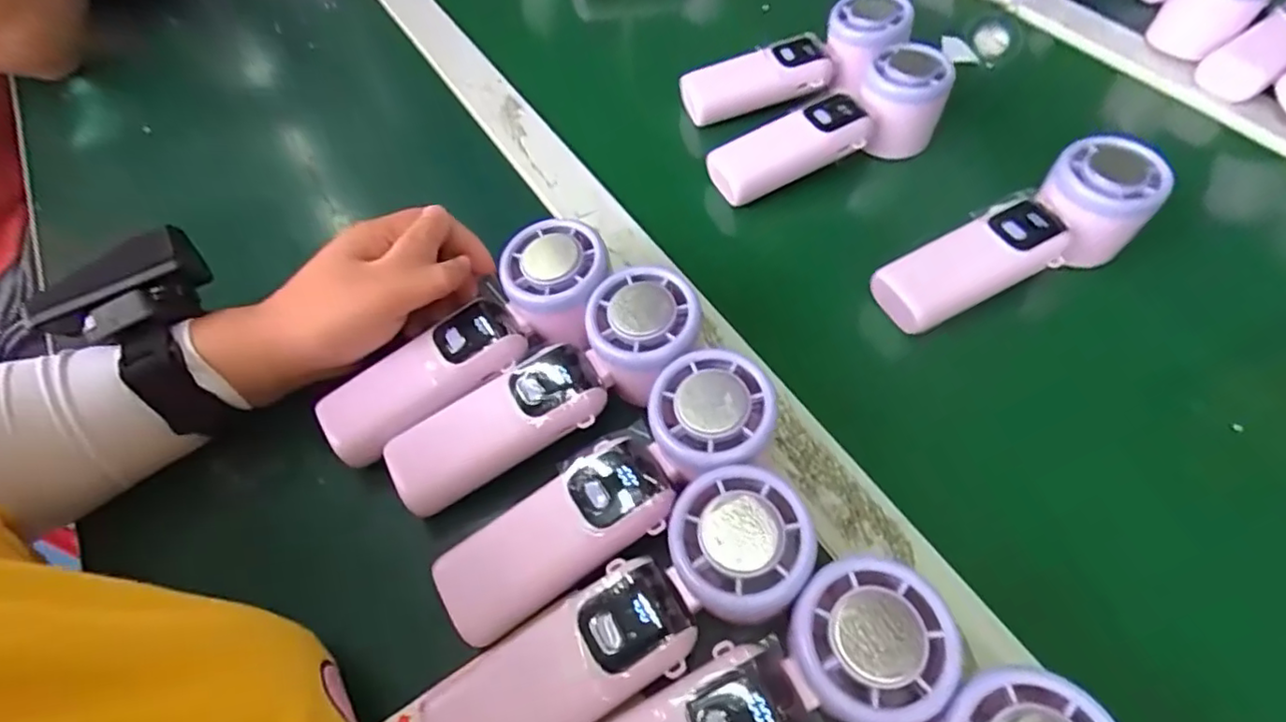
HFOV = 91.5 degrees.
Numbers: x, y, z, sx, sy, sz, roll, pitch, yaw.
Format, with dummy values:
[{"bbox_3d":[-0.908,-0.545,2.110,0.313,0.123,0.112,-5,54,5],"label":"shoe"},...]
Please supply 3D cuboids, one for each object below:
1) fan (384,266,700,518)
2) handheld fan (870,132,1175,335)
[{"bbox_3d":[-0.044,0.017,0.307,0.163,0.033,0.049,-34,59,-1],"label":"fan"},{"bbox_3d":[0.212,-0.069,0.351,0.167,0.051,0.057,-24,57,-13],"label":"handheld fan"}]

